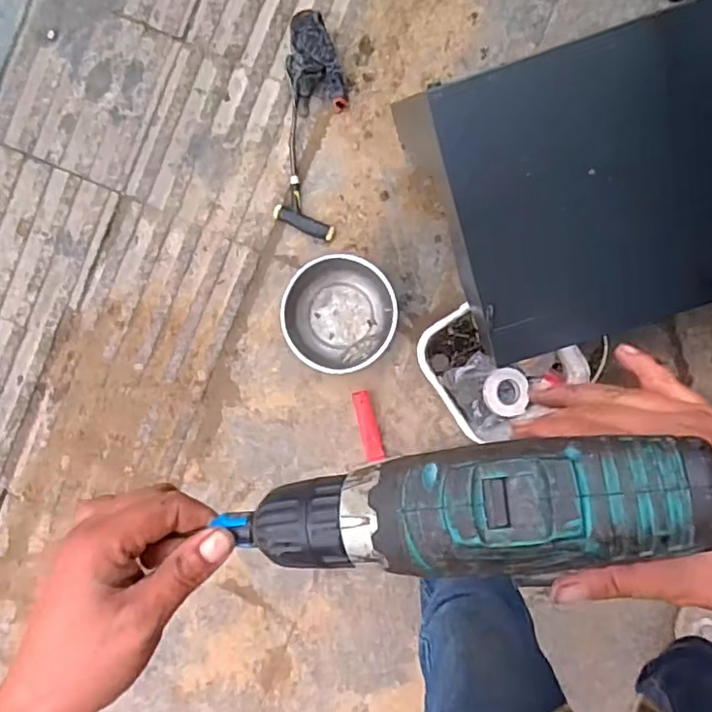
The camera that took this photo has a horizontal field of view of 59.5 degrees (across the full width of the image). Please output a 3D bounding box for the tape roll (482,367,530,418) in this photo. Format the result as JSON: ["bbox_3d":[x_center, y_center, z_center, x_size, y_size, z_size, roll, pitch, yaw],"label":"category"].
[{"bbox_3d":[0.249,0.060,1.028,0.078,0.015,0.079,0,92,3],"label":"tape roll"}]

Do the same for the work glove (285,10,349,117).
[{"bbox_3d":[-0.078,-0.542,1.150,0.102,0.041,0.189,-9,92,3],"label":"work glove"}]

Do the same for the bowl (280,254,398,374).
[{"bbox_3d":[-0.031,-0.076,1.117,0.194,0.076,0.205,0,92,3],"label":"bowl"}]

